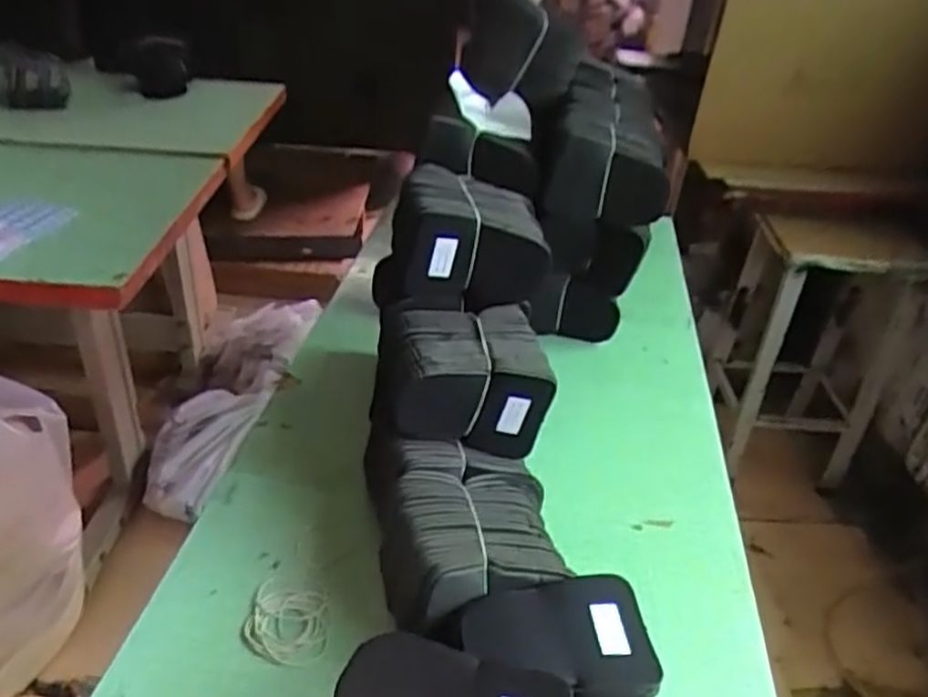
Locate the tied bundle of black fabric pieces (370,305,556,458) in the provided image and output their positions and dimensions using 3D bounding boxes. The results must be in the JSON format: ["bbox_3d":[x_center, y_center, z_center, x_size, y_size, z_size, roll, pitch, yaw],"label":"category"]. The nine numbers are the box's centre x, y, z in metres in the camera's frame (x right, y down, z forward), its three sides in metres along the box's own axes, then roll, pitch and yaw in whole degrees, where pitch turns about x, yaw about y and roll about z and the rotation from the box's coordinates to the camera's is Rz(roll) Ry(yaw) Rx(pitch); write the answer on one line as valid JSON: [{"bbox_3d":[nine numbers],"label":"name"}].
[{"bbox_3d":[-0.004,0.026,0.702,0.153,0.096,0.118,-1,33,-8],"label":"tied bundle of black fabric pieces"}]

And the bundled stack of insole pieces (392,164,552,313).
[{"bbox_3d":[0.009,-0.111,0.742,0.152,0.104,0.120,-3,35,-12],"label":"bundled stack of insole pieces"}]

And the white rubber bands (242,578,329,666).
[{"bbox_3d":[-0.146,0.227,0.609,0.067,0.006,0.070,7,34,1],"label":"white rubber bands"}]

